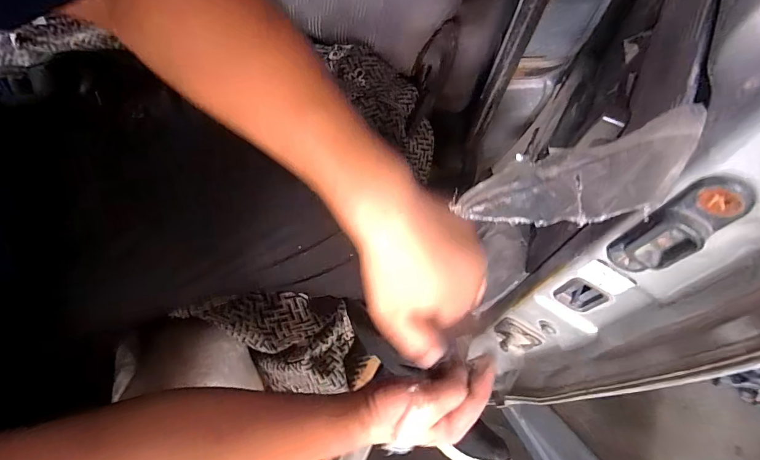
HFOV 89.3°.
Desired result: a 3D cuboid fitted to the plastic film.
[{"bbox_3d":[0.093,-0.022,0.182,0.109,0.018,0.044,-17,61,26],"label":"plastic film"}]

